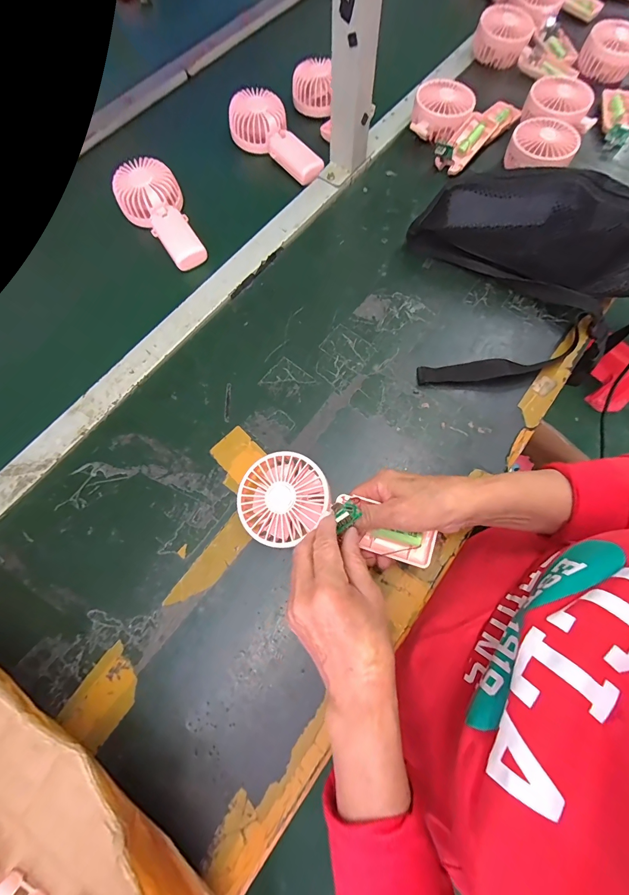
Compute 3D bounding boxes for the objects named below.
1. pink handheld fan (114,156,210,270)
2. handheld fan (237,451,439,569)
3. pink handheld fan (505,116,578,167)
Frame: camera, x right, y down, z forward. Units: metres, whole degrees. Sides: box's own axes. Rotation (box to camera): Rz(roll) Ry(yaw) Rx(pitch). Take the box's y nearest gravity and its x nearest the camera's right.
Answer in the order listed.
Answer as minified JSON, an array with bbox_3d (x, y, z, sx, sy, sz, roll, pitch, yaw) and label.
[{"bbox_3d":[-0.204,-0.325,0.474,0.082,0.041,0.166,-39,74,-11],"label":"pink handheld fan"},{"bbox_3d":[0.018,0.065,0.314,0.184,0.028,0.081,21,73,5],"label":"handheld fan"},{"bbox_3d":[0.321,-0.424,0.483,0.085,0.032,0.085,31,75,12],"label":"pink handheld fan"}]

